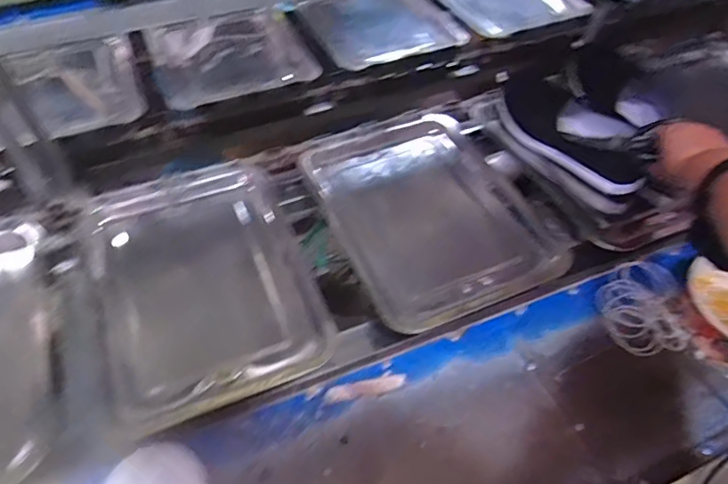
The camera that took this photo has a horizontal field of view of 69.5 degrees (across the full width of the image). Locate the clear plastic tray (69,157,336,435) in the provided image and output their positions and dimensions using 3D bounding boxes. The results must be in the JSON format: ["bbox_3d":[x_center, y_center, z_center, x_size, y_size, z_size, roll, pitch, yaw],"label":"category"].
[{"bbox_3d":[-0.212,0.048,0.673,0.269,0.055,0.352,-17,51,-15],"label":"clear plastic tray"}]

